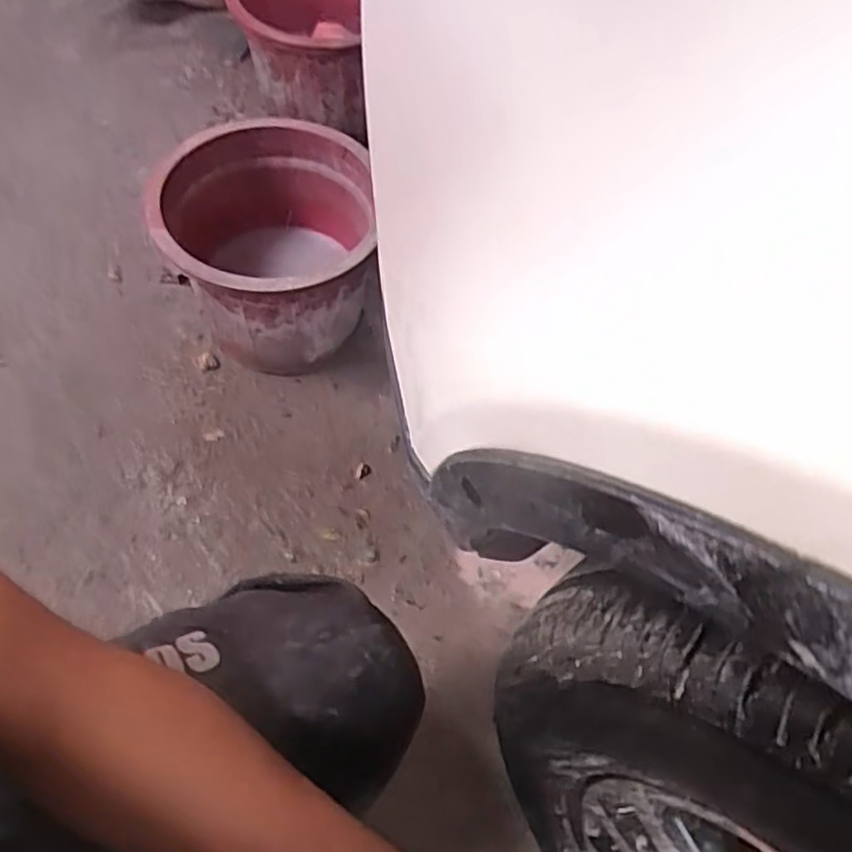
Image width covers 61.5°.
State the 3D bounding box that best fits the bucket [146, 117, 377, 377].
[{"bbox_3d":[-0.190,-0.213,0.898,0.245,0.211,0.253,-2,62,-7],"label":"bucket"}]

